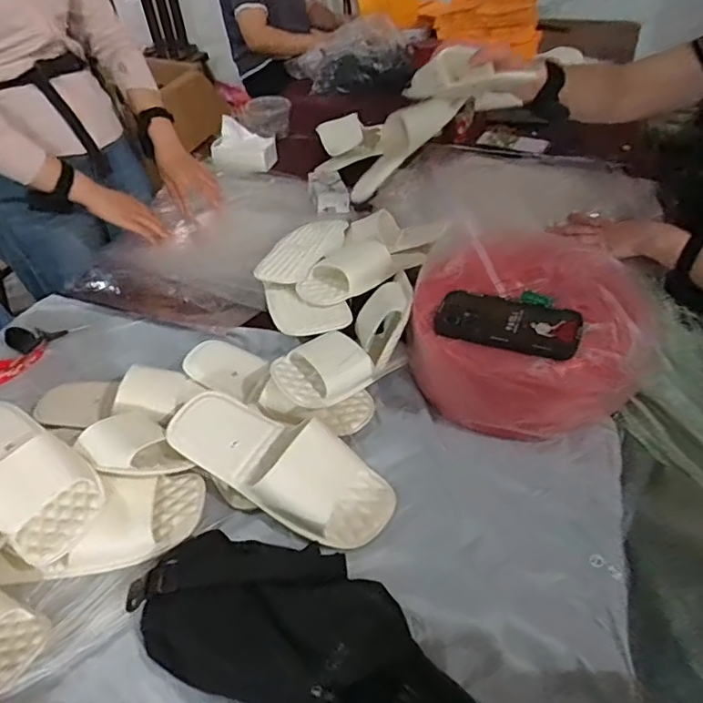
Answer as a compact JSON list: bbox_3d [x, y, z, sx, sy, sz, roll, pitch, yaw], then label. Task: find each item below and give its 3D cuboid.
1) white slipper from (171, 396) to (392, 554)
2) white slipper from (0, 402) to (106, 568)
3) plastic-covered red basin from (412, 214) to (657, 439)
[{"bbox_3d":[-0.092,0.117,0.626,0.261,0.063,0.105,24,49,12],"label":"white slipper"},{"bbox_3d":[-0.367,0.132,0.608,0.232,0.058,0.101,26,51,28],"label":"white slipper"},{"bbox_3d":[0.223,-0.039,0.726,0.277,0.142,0.296,5,44,10],"label":"plastic-covered red basin"}]

